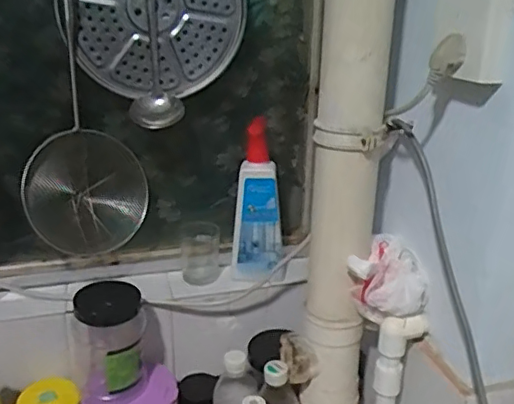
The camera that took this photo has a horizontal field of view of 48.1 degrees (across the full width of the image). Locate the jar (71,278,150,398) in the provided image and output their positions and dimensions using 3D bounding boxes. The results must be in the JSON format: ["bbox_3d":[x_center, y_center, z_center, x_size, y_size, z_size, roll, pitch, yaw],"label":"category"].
[{"bbox_3d":[-0.195,0.184,0.773,0.089,0.154,0.099,-5,22,-15],"label":"jar"}]

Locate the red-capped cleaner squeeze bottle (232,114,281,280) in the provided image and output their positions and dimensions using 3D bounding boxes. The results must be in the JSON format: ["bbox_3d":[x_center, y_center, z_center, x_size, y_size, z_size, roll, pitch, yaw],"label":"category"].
[{"bbox_3d":[0.002,0.003,0.845,0.072,0.224,0.042,2,21,3],"label":"red-capped cleaner squeeze bottle"}]

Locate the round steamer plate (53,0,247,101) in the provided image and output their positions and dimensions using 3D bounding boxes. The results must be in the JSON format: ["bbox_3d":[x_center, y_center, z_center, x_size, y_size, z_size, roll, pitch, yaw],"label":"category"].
[{"bbox_3d":[-0.140,-0.266,0.774,0.238,0.238,0.022,-23,14,-5],"label":"round steamer plate"}]

